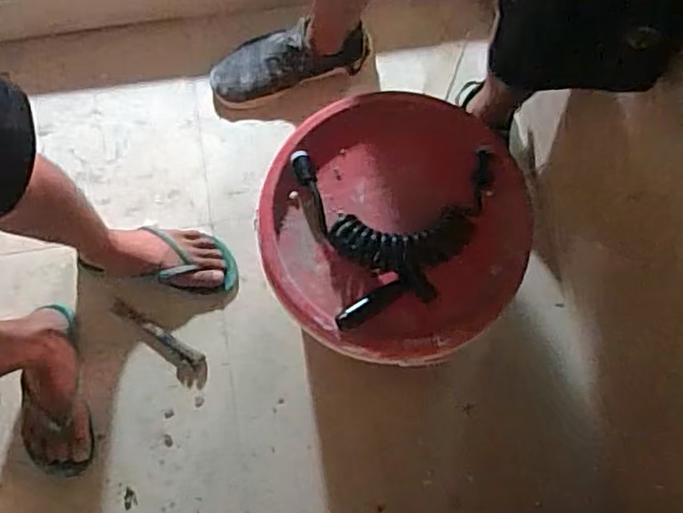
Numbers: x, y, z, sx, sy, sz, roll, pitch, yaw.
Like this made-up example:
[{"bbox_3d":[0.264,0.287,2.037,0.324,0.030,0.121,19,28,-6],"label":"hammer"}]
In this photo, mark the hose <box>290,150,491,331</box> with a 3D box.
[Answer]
[{"bbox_3d":[0.076,-0.046,0.722,0.214,0.052,0.198,-15,78,-5],"label":"hose"}]

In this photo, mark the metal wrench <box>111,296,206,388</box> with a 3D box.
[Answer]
[{"bbox_3d":[-0.291,0.141,1.041,0.189,0.007,0.052,33,79,6],"label":"metal wrench"}]

